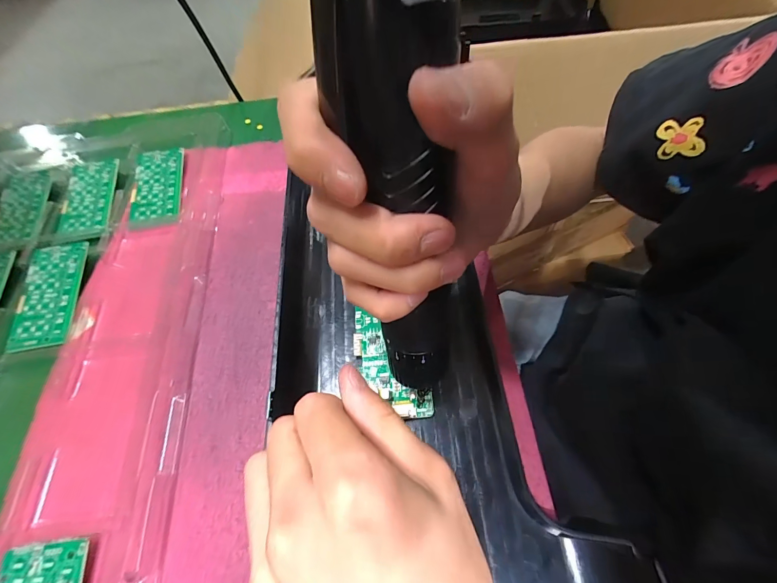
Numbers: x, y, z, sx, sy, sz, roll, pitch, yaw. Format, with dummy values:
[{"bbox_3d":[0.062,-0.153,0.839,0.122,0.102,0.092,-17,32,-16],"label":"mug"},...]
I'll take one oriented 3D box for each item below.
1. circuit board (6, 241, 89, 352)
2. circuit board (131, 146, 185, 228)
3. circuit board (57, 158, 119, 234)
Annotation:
[{"bbox_3d":[-0.288,0.000,0.310,0.047,0.004,0.100,-11,65,-3],"label":"circuit board"},{"bbox_3d":[-0.232,-0.106,0.364,0.049,0.009,0.096,-9,58,-5],"label":"circuit board"},{"bbox_3d":[-0.301,-0.096,0.365,0.051,0.004,0.090,-10,66,-2],"label":"circuit board"}]

